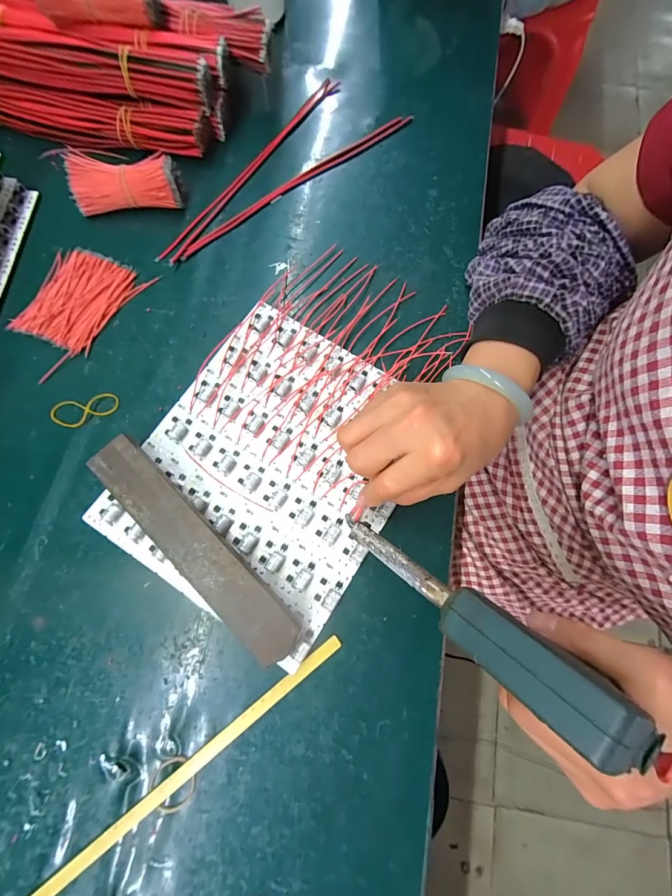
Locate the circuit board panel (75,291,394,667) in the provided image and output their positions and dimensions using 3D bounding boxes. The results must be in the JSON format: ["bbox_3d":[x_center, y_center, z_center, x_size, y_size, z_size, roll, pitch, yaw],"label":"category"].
[{"bbox_3d":[-0.052,0.009,0.296,0.202,0.013,0.235,32,78,8],"label":"circuit board panel"}]

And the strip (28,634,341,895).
[{"bbox_3d":[-0.123,0.234,0.242,0.312,0.005,0.008,-37,79,-9],"label":"strip"}]

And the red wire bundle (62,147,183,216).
[{"bbox_3d":[-0.204,-0.258,0.352,0.101,0.037,0.039,-4,76,-1],"label":"red wire bundle"}]

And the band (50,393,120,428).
[{"bbox_3d":[-0.217,-0.032,0.311,0.057,0.004,0.025,-13,76,-4],"label":"band"}]

